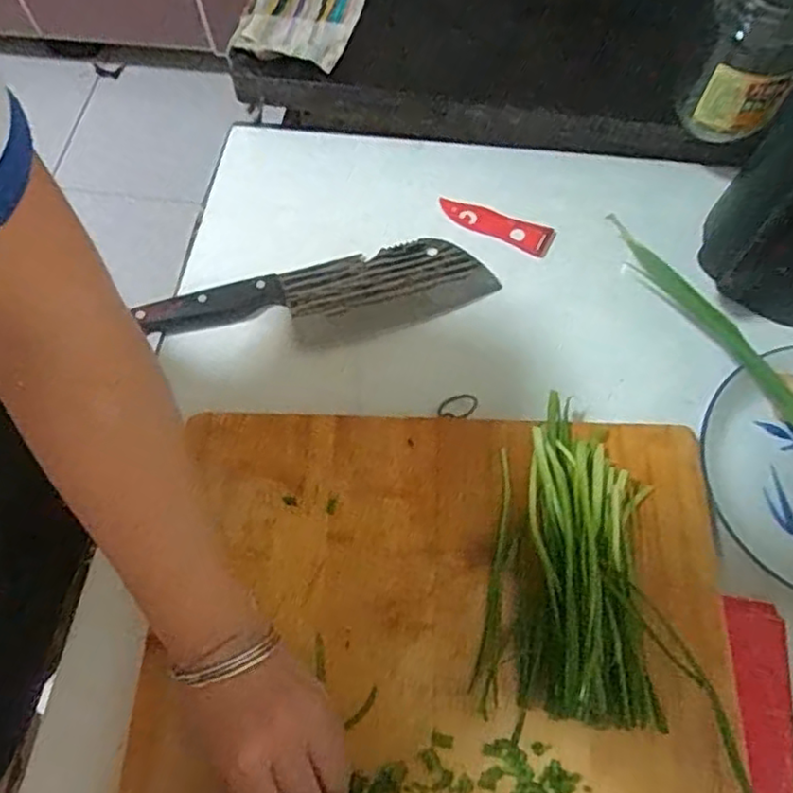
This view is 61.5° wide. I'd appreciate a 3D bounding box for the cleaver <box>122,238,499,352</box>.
[{"bbox_3d":[-0.062,-0.080,0.555,0.280,0.025,0.078,-11,58,-5],"label":"cleaver"}]

